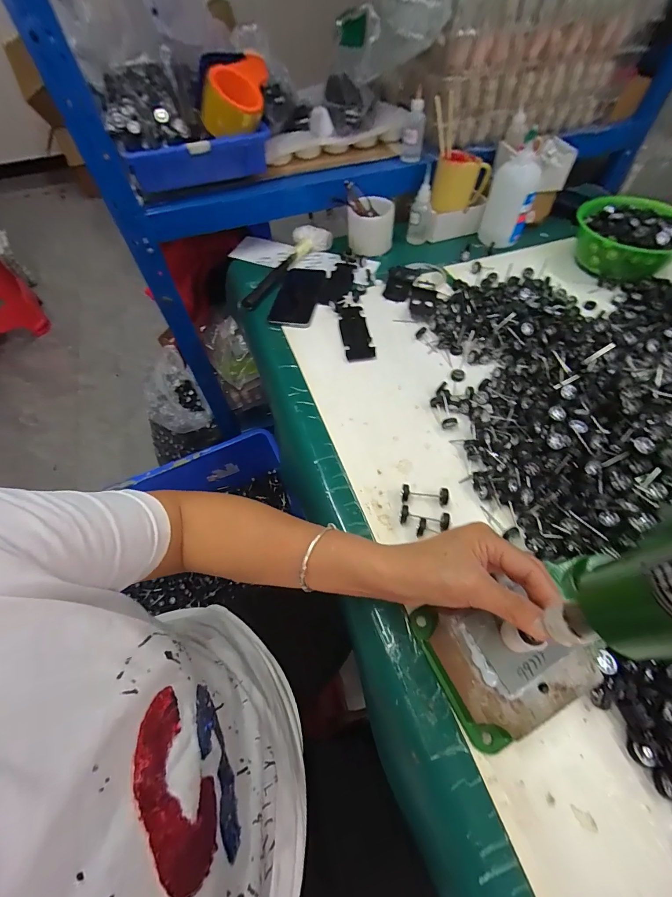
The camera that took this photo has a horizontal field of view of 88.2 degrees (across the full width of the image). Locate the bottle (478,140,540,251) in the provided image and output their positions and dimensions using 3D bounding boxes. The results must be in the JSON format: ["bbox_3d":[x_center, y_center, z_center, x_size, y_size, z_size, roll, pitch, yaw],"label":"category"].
[{"bbox_3d":[0.332,-0.472,0.668,0.082,0.142,0.061,19,60,14],"label":"bottle"}]

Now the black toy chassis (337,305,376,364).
[{"bbox_3d":[0.031,-0.193,0.572,0.045,0.008,0.132,-8,57,-2],"label":"black toy chassis"}]

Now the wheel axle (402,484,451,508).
[{"bbox_3d":[0.103,0.054,0.397,0.053,0.014,0.019,1,57,4],"label":"wheel axle"}]

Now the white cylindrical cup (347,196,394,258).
[{"bbox_3d":[0.069,-0.444,0.692,0.087,0.074,0.082,6,58,7],"label":"white cylindrical cup"}]

